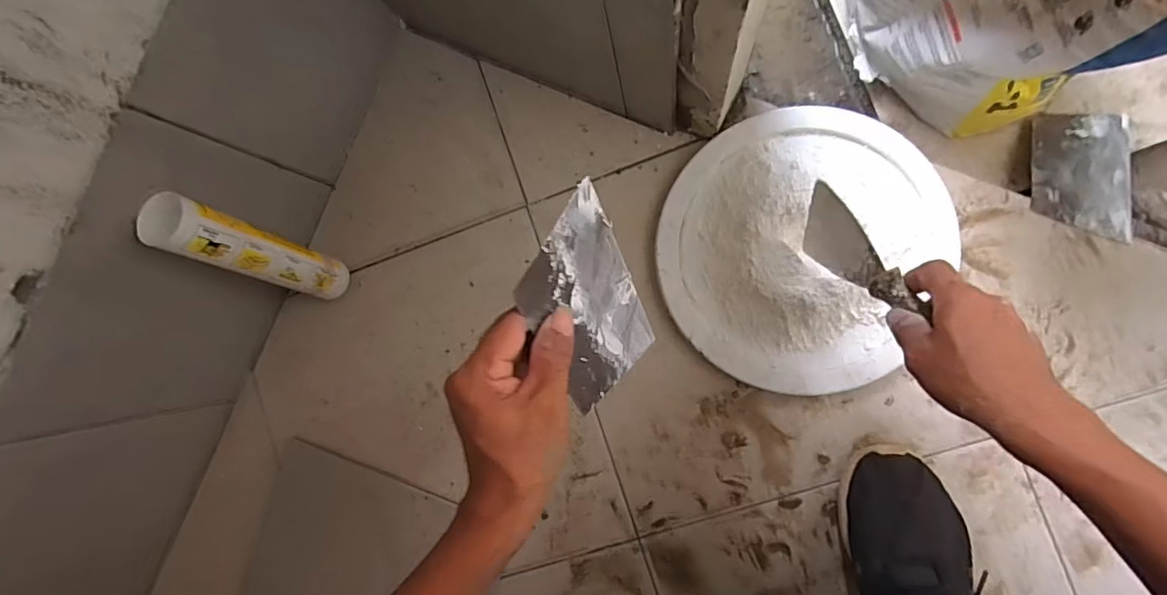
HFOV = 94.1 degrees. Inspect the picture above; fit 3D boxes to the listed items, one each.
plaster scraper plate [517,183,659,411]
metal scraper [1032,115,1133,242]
[{"bbox_3d":[0.006,0.007,0.378,0.004,0.142,0.097,7,45,40],"label":"plaster scraper plate"},{"bbox_3d":[0.521,-0.135,0.565,0.096,0.009,0.142,14,73,6],"label":"metal scraper"}]

